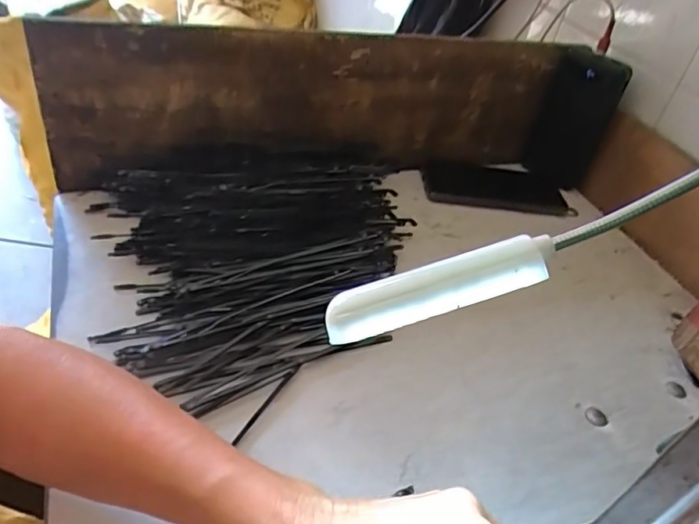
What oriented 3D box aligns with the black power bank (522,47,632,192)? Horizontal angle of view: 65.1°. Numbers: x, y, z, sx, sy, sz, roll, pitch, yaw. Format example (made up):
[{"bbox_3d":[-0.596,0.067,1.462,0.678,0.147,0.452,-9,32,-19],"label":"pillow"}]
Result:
[{"bbox_3d":[0.268,-0.169,0.664,0.036,0.154,0.078,-22,50,-31],"label":"black power bank"}]

